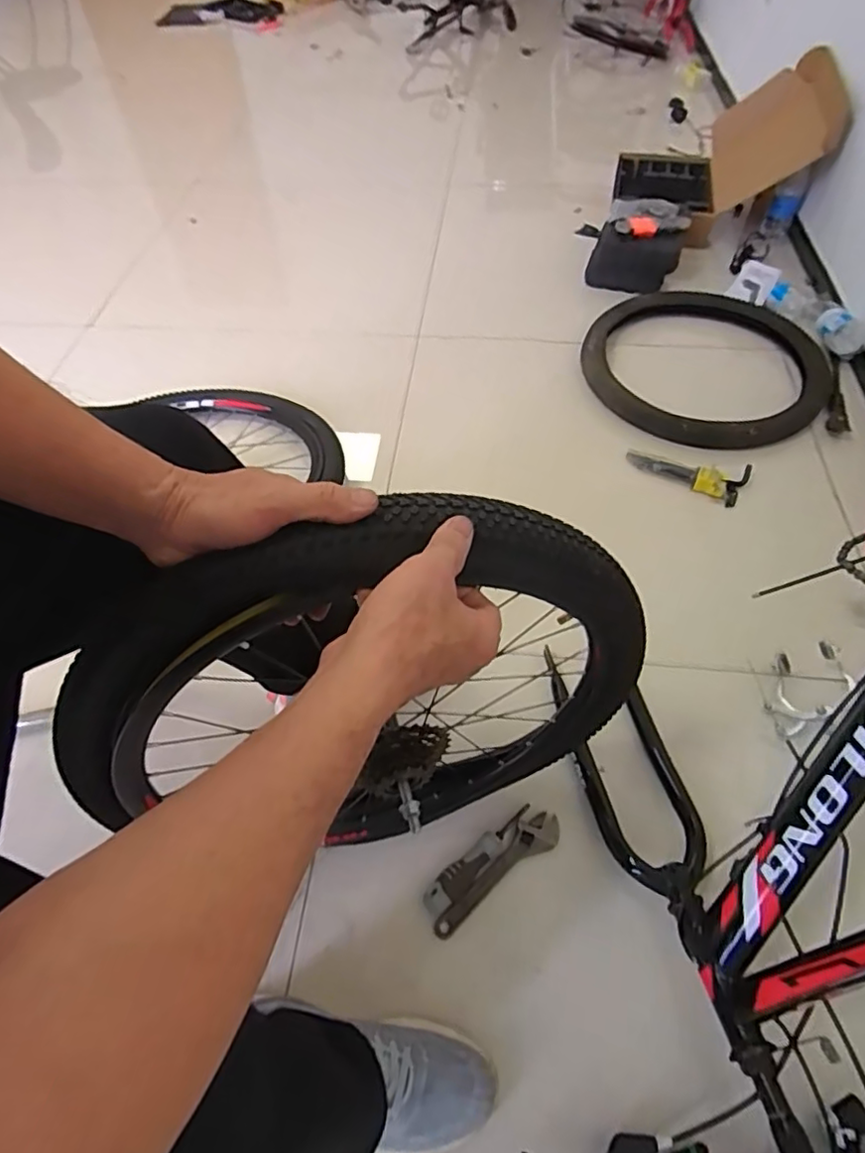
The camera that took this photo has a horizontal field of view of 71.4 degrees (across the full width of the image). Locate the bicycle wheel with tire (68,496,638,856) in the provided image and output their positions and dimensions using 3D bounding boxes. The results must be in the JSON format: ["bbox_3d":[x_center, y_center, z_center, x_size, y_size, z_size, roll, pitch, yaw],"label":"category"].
[{"bbox_3d":[-0.054,0.127,0.563,0.490,0.478,0.089,-13,55,-7],"label":"bicycle wheel with tire"}]

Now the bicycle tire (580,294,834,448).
[{"bbox_3d":[0.549,-0.426,1.205,0.436,0.073,0.454,-1,55,2],"label":"bicycle tire"}]

